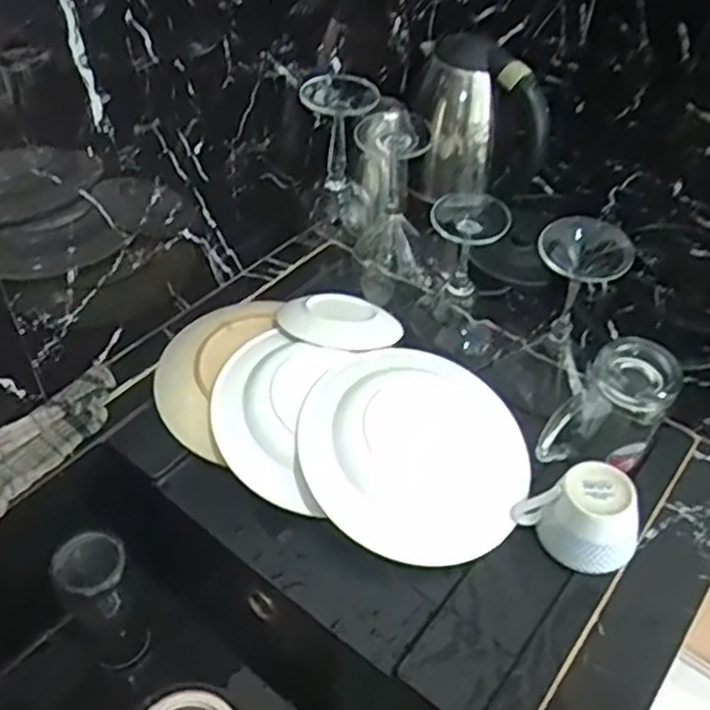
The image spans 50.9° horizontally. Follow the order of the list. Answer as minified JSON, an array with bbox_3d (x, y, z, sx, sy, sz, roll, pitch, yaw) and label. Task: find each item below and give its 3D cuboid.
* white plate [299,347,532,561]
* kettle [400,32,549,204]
[{"bbox_3d":[0.056,0.088,0.706,0.213,0.022,0.200,8,57,-13],"label":"white plate"},{"bbox_3d":[0.163,-0.316,0.991,0.181,0.204,0.109,9,46,4],"label":"kettle"}]

